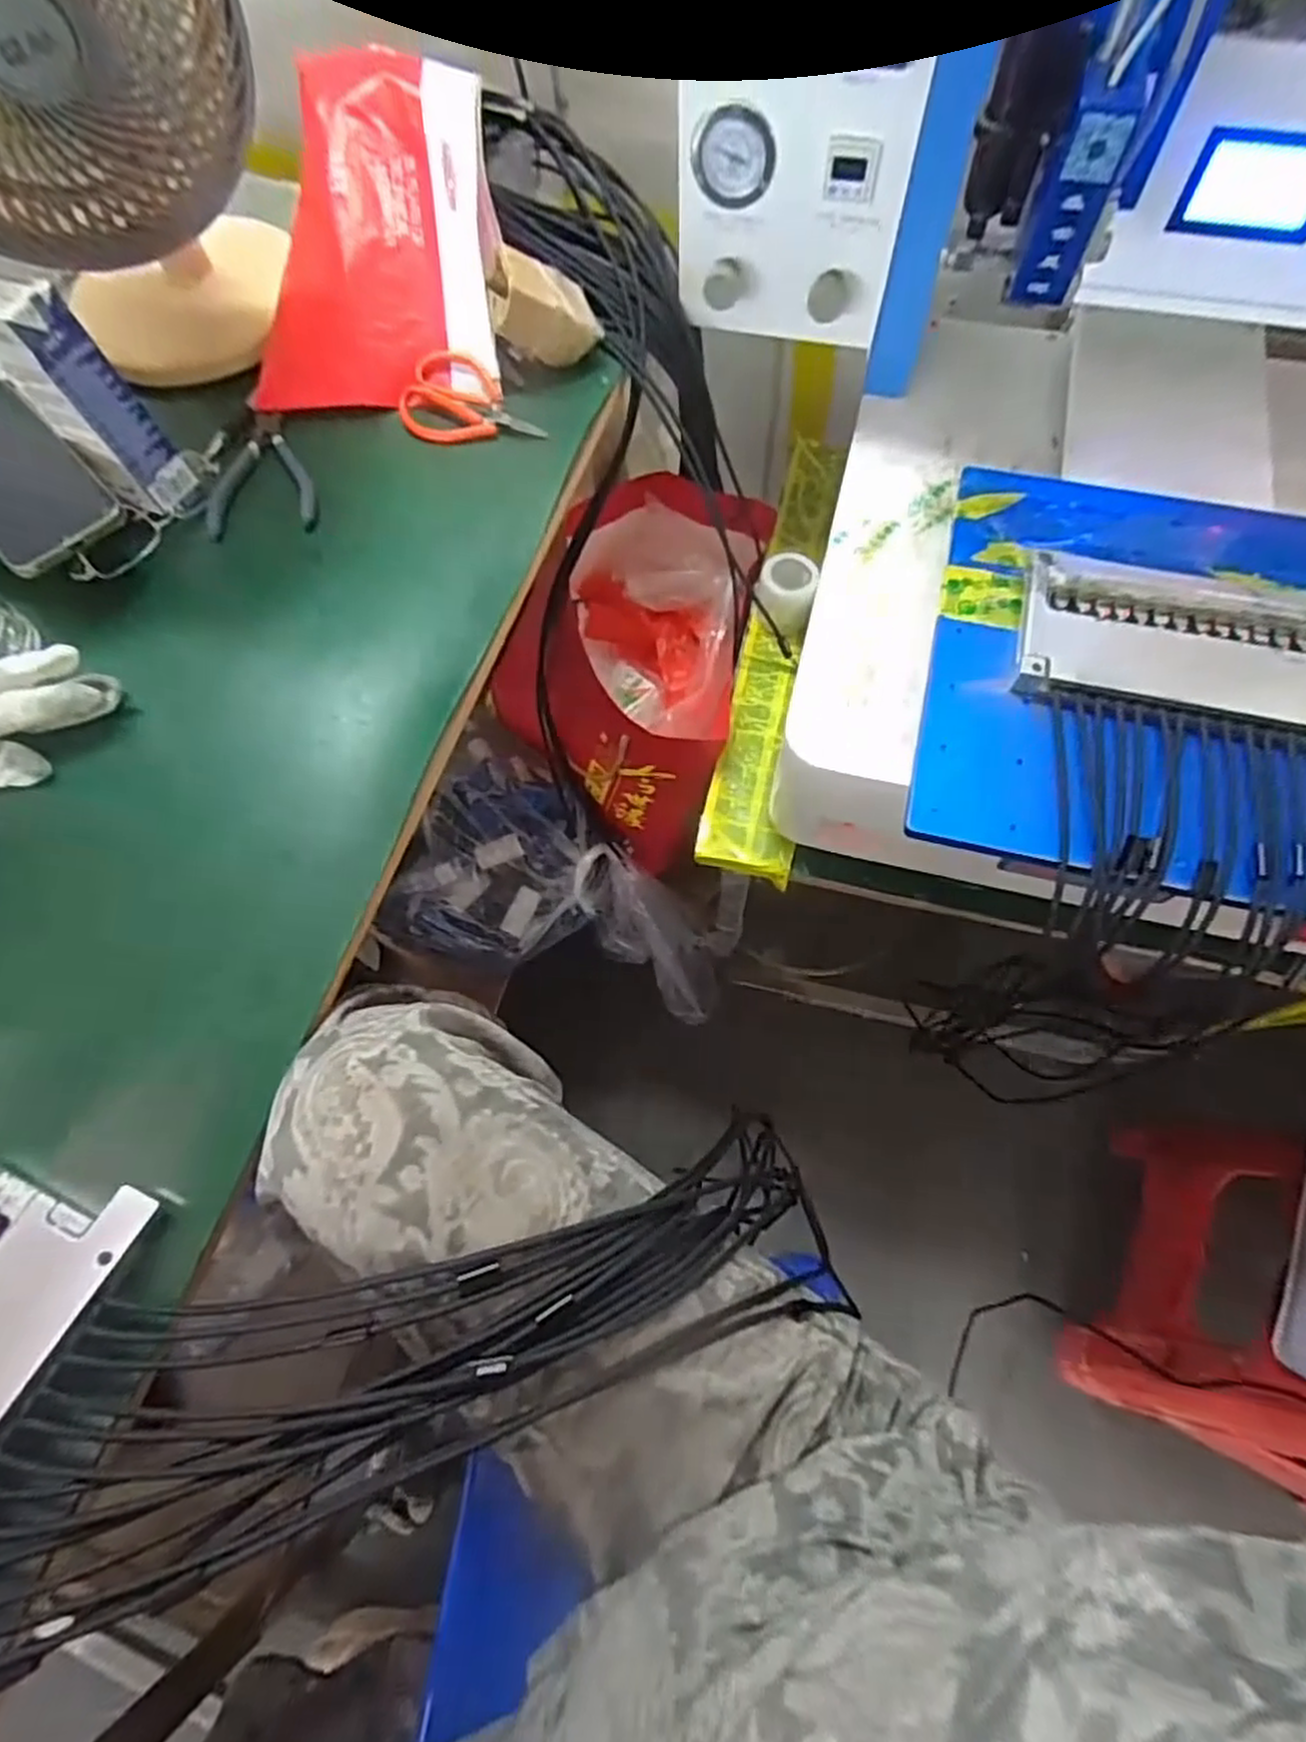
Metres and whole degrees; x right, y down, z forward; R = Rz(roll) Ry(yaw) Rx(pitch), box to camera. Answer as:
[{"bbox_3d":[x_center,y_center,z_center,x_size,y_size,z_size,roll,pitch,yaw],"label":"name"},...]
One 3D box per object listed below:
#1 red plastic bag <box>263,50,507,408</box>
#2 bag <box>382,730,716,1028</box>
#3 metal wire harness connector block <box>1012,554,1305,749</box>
[{"bbox_3d":[-0.211,-0.471,0.569,0.176,0.032,0.232,-3,99,3],"label":"red plastic bag"},{"bbox_3d":[-0.081,0.046,0.923,0.203,0.452,0.201,-11,57,44],"label":"bag"},{"bbox_3d":[0.335,-0.132,0.465,0.207,0.019,0.104,15,67,7],"label":"metal wire harness connector block"}]

